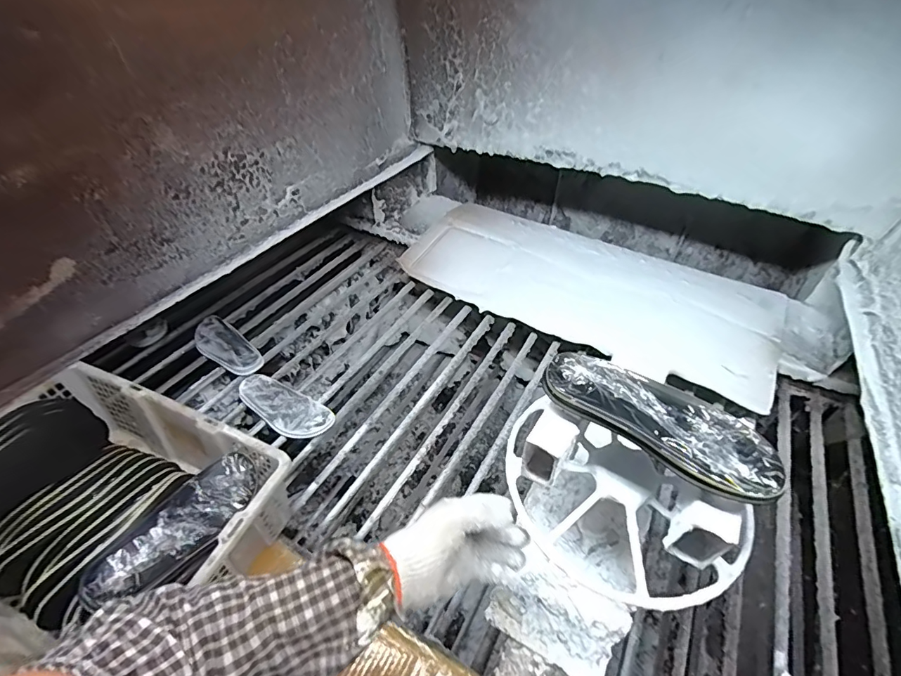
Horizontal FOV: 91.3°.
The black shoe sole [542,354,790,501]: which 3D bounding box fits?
[{"bbox_3d":[0.212,0.079,0.454,0.226,0.014,0.093,28,50,24],"label":"black shoe sole"}]

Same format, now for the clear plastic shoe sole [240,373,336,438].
[{"bbox_3d":[-0.359,0.147,0.940,0.230,0.019,0.092,24,56,22],"label":"clear plastic shoe sole"}]

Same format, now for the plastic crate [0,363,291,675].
[{"bbox_3d":[-0.515,0.262,0.642,0.476,0.177,0.352,17,46,14],"label":"plastic crate"}]

